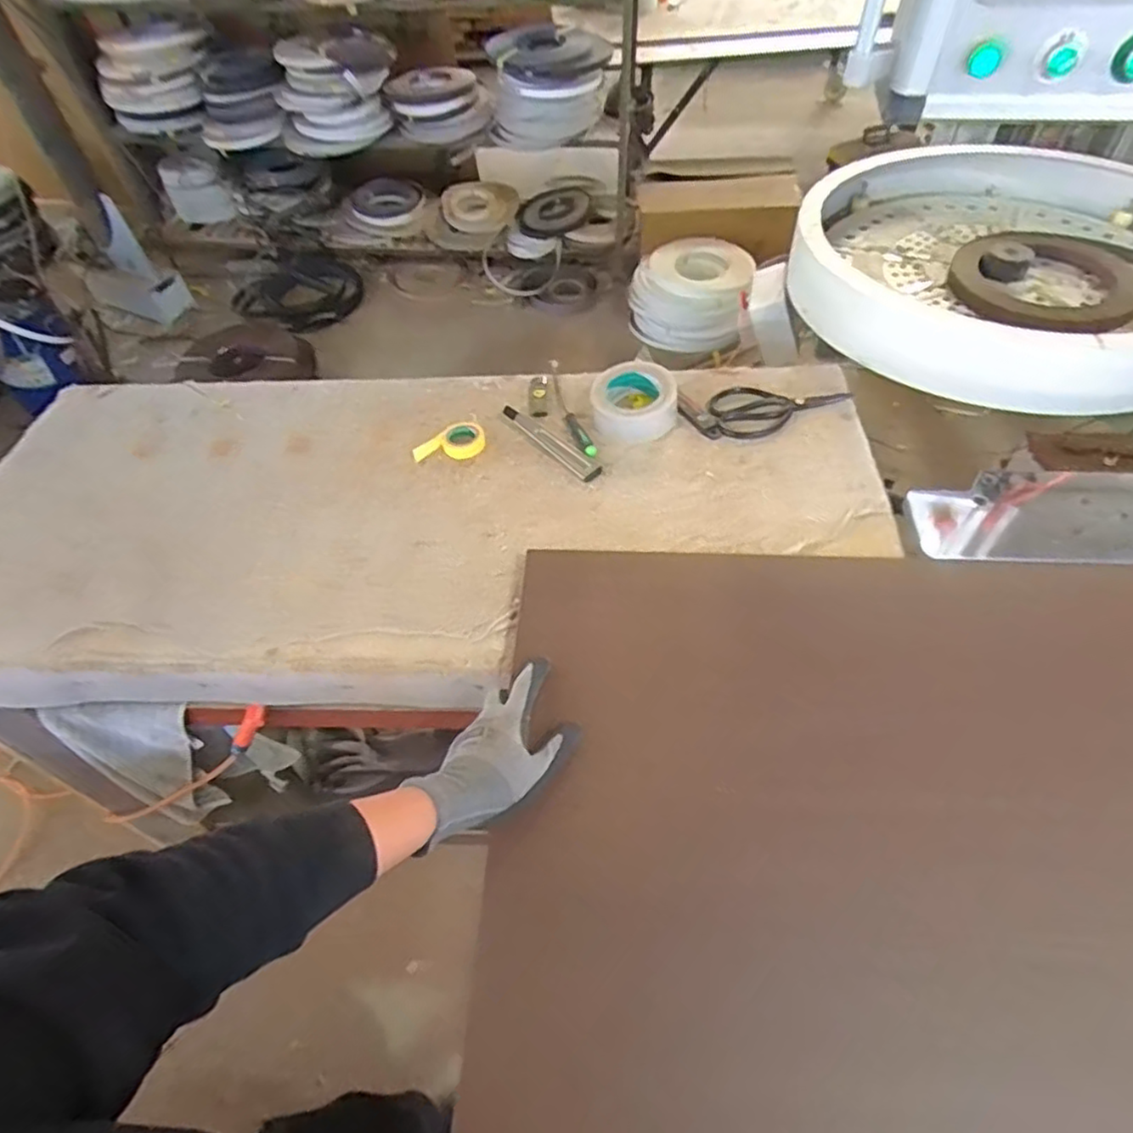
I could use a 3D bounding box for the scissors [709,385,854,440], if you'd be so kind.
[{"bbox_3d":[0.297,-0.216,0.929,0.191,0.019,0.091,-1,53,2],"label":"scissors"}]

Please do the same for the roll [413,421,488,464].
[{"bbox_3d":[-0.161,-0.174,0.938,0.097,0.022,0.064,-6,53,-1],"label":"roll"}]

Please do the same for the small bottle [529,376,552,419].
[{"bbox_3d":[-0.039,-0.246,0.987,0.033,0.016,0.086,-3,53,1],"label":"small bottle"}]

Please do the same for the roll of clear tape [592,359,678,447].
[{"bbox_3d":[0.095,-0.228,0.932,0.111,0.055,0.137,2,53,5],"label":"roll of clear tape"}]

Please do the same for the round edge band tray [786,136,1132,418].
[{"bbox_3d":[0.736,-0.525,1.115,0.616,0.145,0.655,-3,51,4],"label":"round edge band tray"}]

